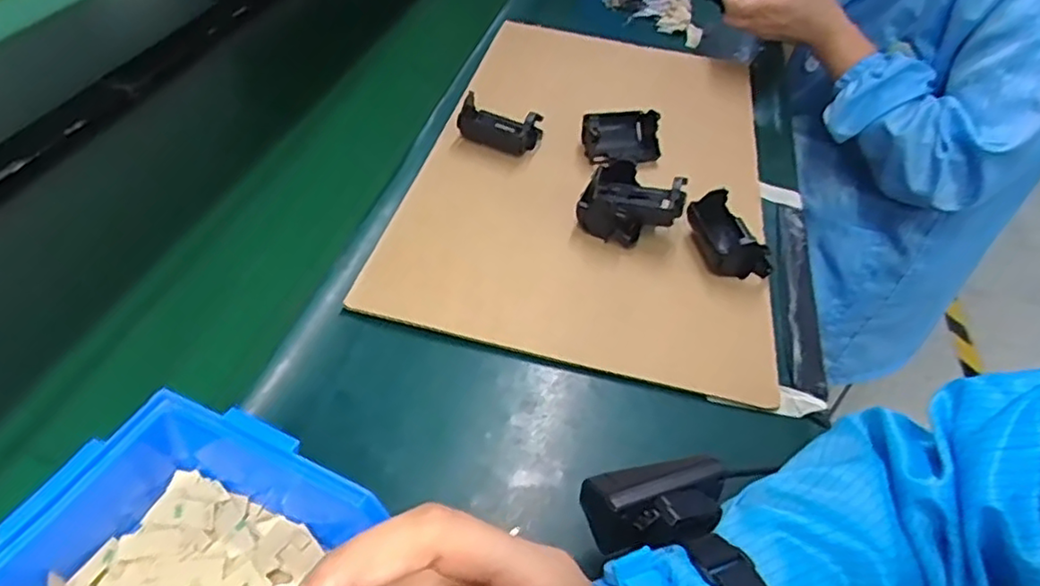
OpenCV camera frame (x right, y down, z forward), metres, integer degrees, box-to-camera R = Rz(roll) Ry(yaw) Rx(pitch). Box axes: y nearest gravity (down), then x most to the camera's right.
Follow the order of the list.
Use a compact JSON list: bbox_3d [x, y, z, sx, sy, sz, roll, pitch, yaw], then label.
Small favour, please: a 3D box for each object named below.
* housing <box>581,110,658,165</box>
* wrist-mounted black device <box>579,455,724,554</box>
[{"bbox_3d":[0.096,-0.147,0.623,0.071,0.036,0.054,-17,49,-22],"label":"housing"},{"bbox_3d":[0.069,0.100,0.317,0.072,0.020,0.041,-8,49,-13],"label":"wrist-mounted black device"}]

